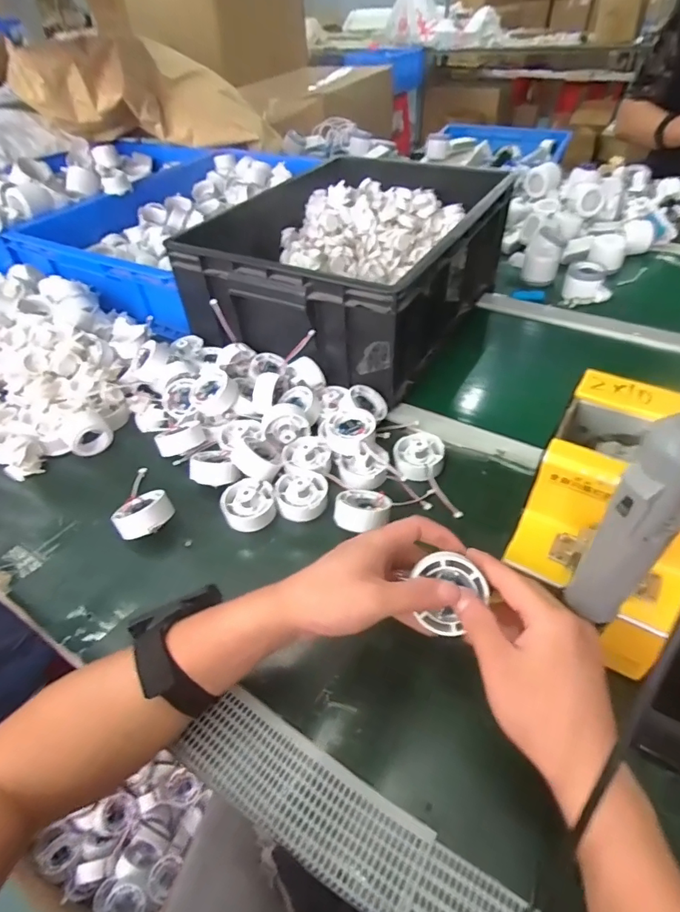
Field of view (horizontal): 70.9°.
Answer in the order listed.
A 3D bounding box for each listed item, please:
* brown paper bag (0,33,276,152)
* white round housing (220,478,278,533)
[{"bbox_3d":[-0.424,-0.879,1.183,0.662,0.219,0.257,-18,45,-33],"label":"brown paper bag"},{"bbox_3d":[-0.097,0.051,0.510,0.055,0.028,0.054,-2,45,2],"label":"white round housing"}]

